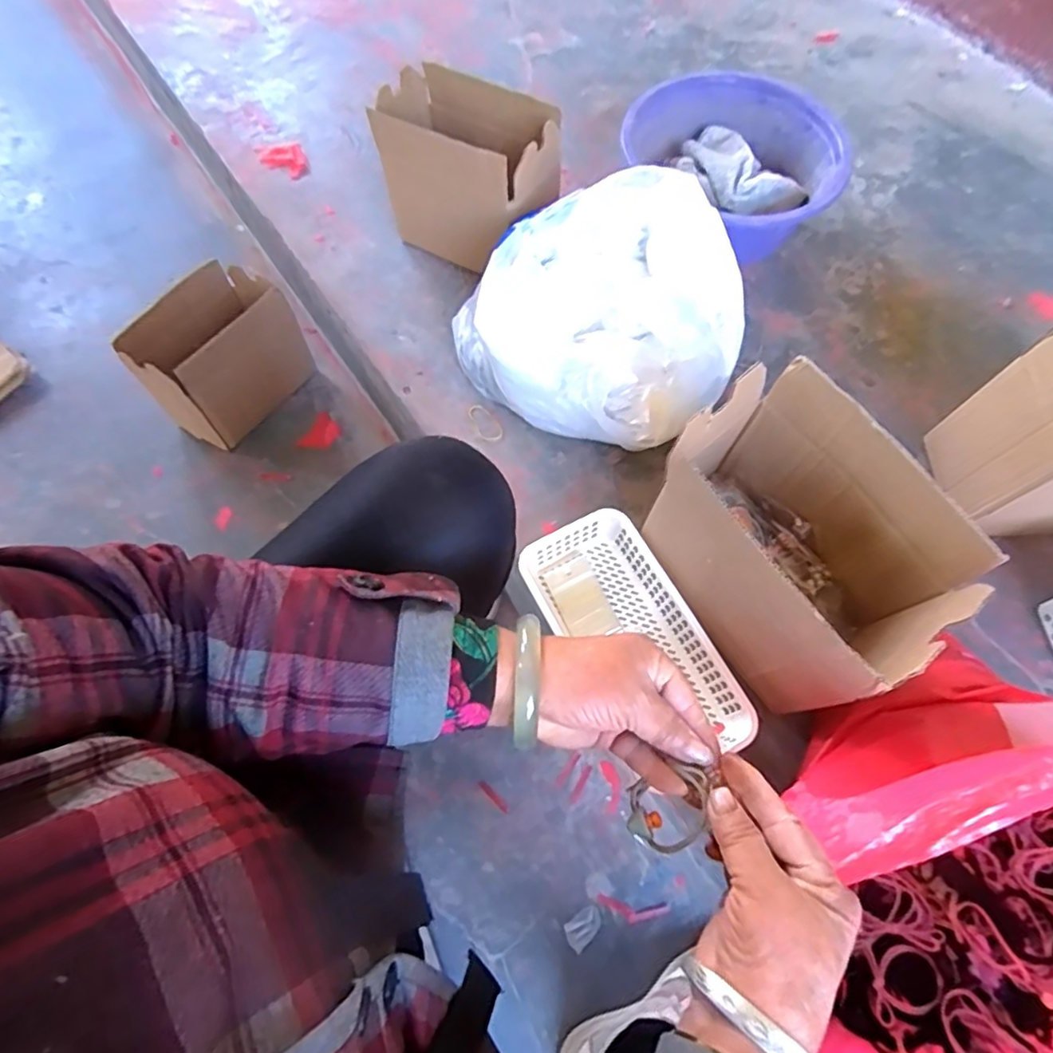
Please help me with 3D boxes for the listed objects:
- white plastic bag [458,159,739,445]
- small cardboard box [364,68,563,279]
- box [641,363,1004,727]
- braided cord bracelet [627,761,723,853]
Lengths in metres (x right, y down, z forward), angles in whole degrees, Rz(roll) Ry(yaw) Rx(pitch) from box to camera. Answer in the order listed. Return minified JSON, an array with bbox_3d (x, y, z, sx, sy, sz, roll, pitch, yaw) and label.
[{"bbox_3d":[0.076,-0.238,0.684,0.292,0.182,0.247,34,70,12],"label":"white plastic bag"},{"bbox_3d":[-0.070,-0.432,0.767,0.231,0.190,0.119,25,70,9],"label":"small cardboard box"},{"bbox_3d":[0.231,0.017,0.539,0.146,0.188,0.241,-30,72,-12],"label":"box"},{"bbox_3d":[0.085,0.159,0.341,0.058,0.009,0.039,-30,57,13],"label":"braided cord bracelet"}]

